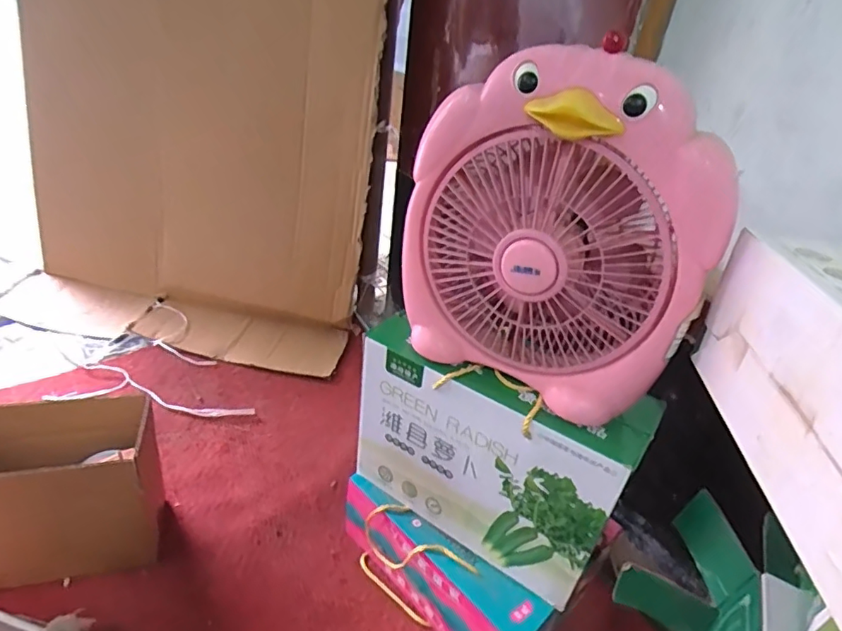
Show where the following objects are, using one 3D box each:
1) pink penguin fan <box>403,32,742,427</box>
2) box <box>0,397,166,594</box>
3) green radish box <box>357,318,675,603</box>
[{"bbox_3d":[0.138,-0.083,0.579,0.320,0.340,0.100,25,37,24],"label":"pink penguin fan"},{"bbox_3d":[-0.541,0.265,0.770,0.295,0.250,0.141,-5,35,-17],"label":"box"},{"bbox_3d":[0.081,0.182,0.722,0.357,0.255,0.117,24,37,23],"label":"green radish box"}]

